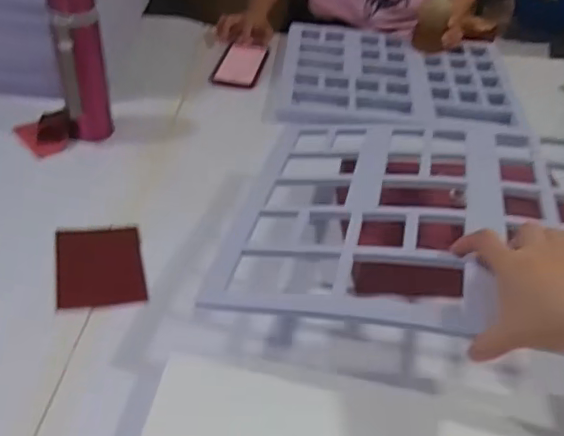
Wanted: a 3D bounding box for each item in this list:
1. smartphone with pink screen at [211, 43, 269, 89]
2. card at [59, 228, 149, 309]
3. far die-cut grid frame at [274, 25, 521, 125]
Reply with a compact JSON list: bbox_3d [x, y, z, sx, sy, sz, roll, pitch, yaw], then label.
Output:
[{"bbox_3d":[-0.079,-0.302,1.121,0.084,0.008,0.170,9,39,4],"label":"smartphone with pink screen"},{"bbox_3d":[-0.216,0.056,0.685,0.096,0.004,0.123,0,42,-22],"label":"card"},{"bbox_3d":[0.220,-0.272,1.092,0.424,0.013,0.366,5,42,1],"label":"far die-cut grid frame"}]

